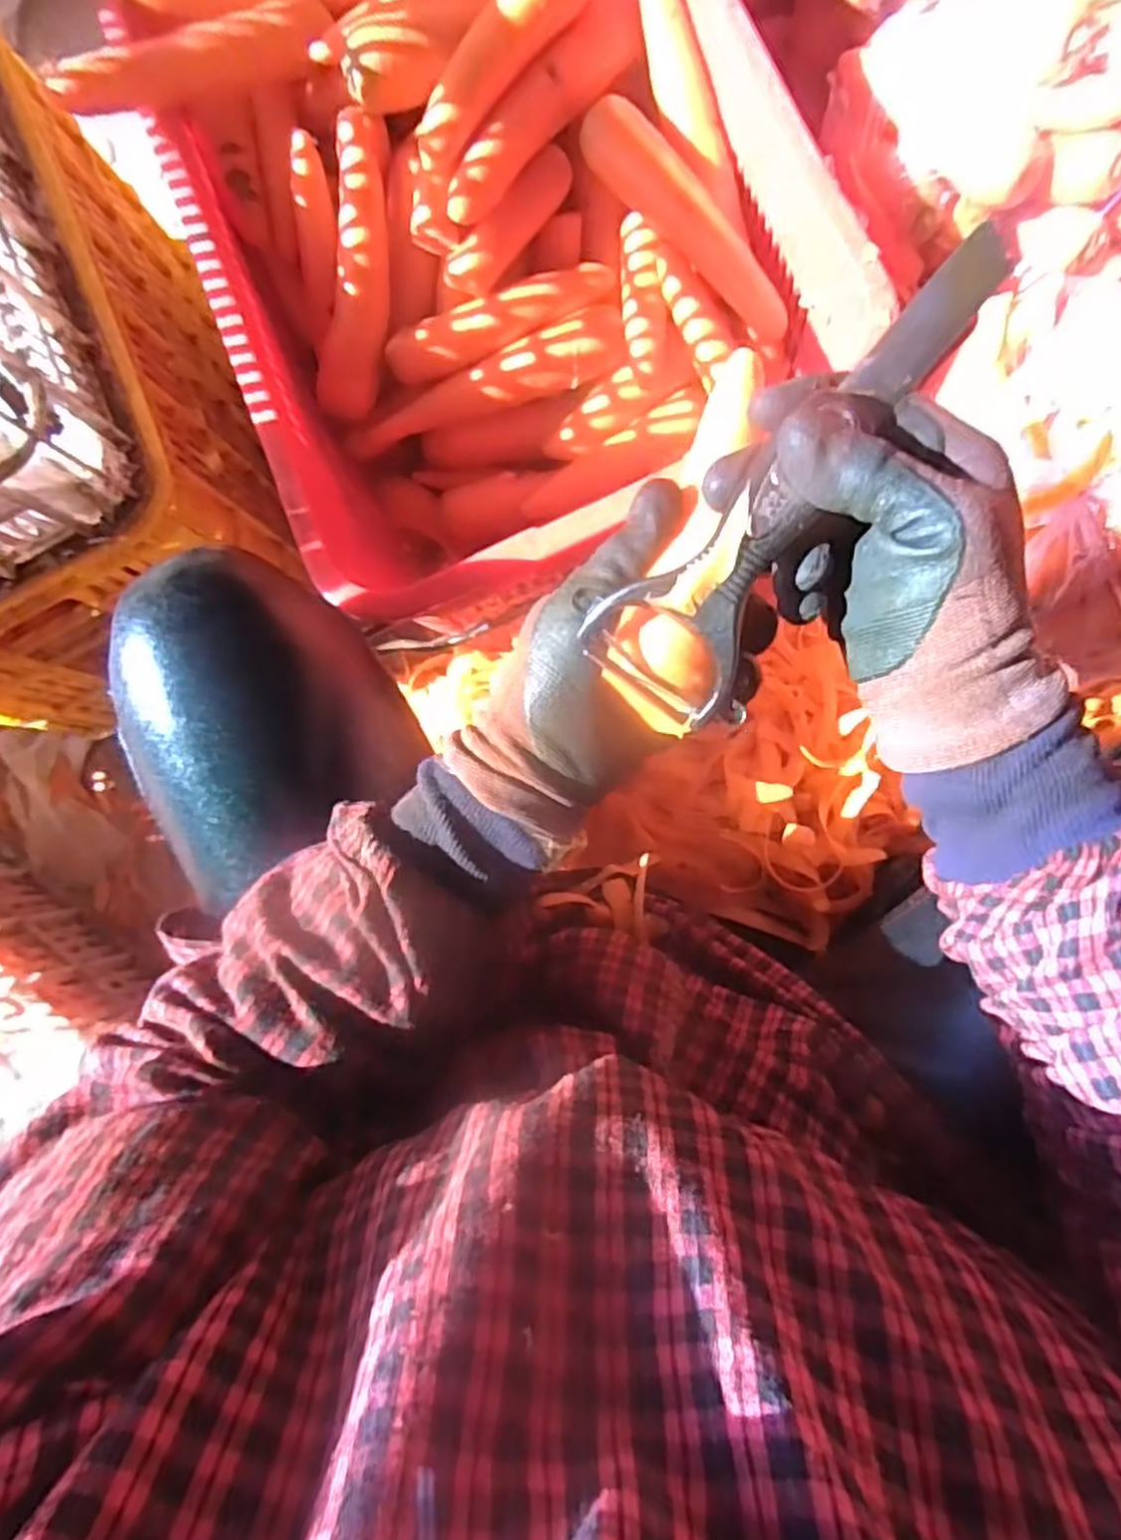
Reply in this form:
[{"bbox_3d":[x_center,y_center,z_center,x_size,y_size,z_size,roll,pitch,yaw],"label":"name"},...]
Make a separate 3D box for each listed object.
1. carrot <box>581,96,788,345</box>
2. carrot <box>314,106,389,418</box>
[{"bbox_3d":[0.099,-0.413,0.587,0.205,0.039,0.030,42,93,-11],"label":"carrot"},{"bbox_3d":[-0.168,-0.406,0.635,0.049,0.035,0.213,16,115,9],"label":"carrot"}]

